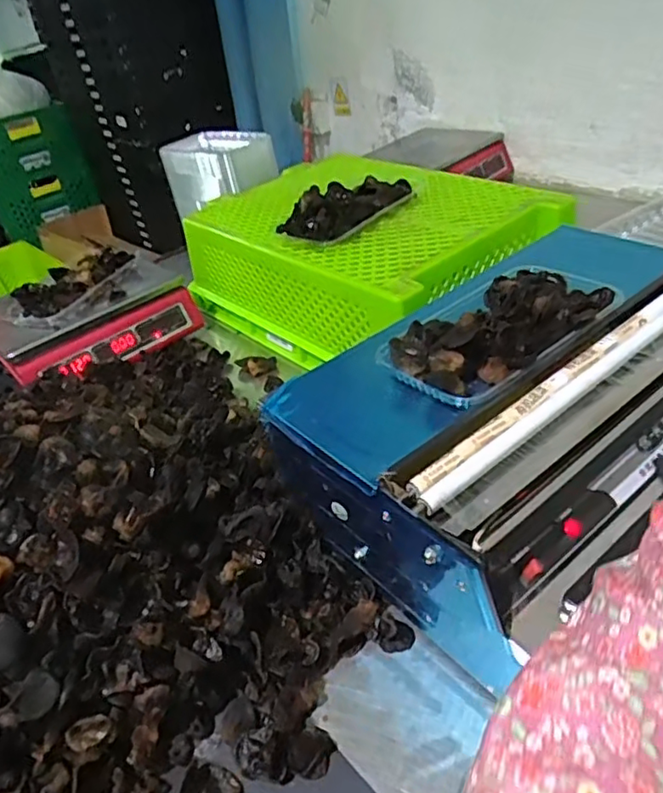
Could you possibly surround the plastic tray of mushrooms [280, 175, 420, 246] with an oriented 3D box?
[{"bbox_3d":[0.023,-0.285,0.889,0.101,0.055,0.189,24,45,38],"label":"plastic tray of mushrooms"}]

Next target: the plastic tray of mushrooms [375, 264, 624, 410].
[{"bbox_3d":[0.164,-0.076,0.601,0.244,0.045,0.144,-30,40,-29],"label":"plastic tray of mushrooms"}]

